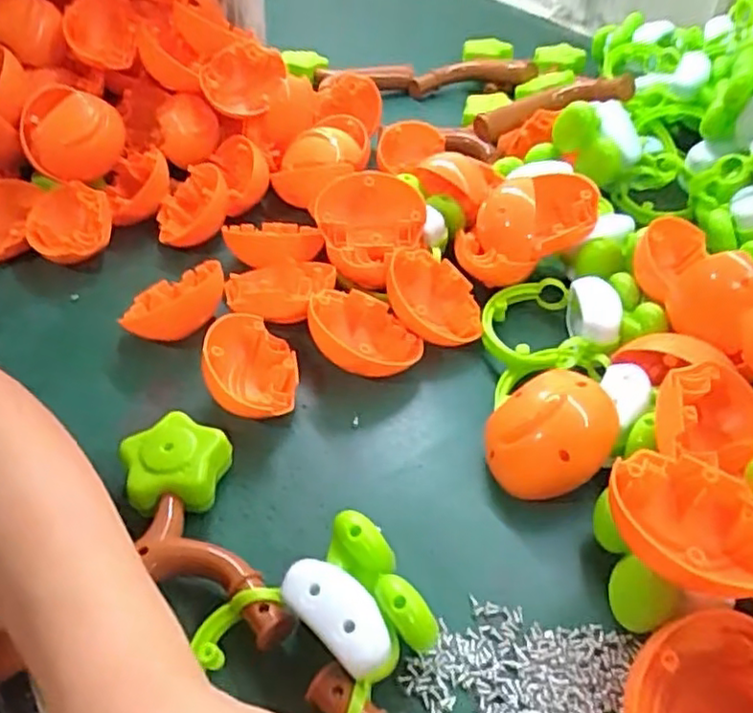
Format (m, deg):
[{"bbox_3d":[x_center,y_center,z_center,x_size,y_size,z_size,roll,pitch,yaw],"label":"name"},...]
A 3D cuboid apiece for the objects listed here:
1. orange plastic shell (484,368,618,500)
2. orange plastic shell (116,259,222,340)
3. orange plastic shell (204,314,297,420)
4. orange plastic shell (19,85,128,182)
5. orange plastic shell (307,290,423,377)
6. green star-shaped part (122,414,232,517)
[{"bbox_3d":[0.113,0.052,0.443,0.076,0.064,0.071,25,49,22],"label":"orange plastic shell"},{"bbox_3d":[-0.160,-0.042,0.540,0.078,0.041,0.064,-7,45,-9],"label":"orange plastic shell"},{"bbox_3d":[-0.090,0.011,0.496,0.064,0.051,0.088,-3,44,-5],"label":"orange plastic shell"},{"bbox_3d":[-0.267,-0.192,0.596,0.065,0.066,0.064,8,44,7],"label":"orange plastic shell"},{"bbox_3d":[-0.013,-0.017,0.520,0.089,0.040,0.066,31,58,-13],"label":"orange plastic shell"},{"bbox_3d":[-0.128,0.071,0.439,0.066,0.039,0.064,-14,46,-16],"label":"green star-shaped part"}]

